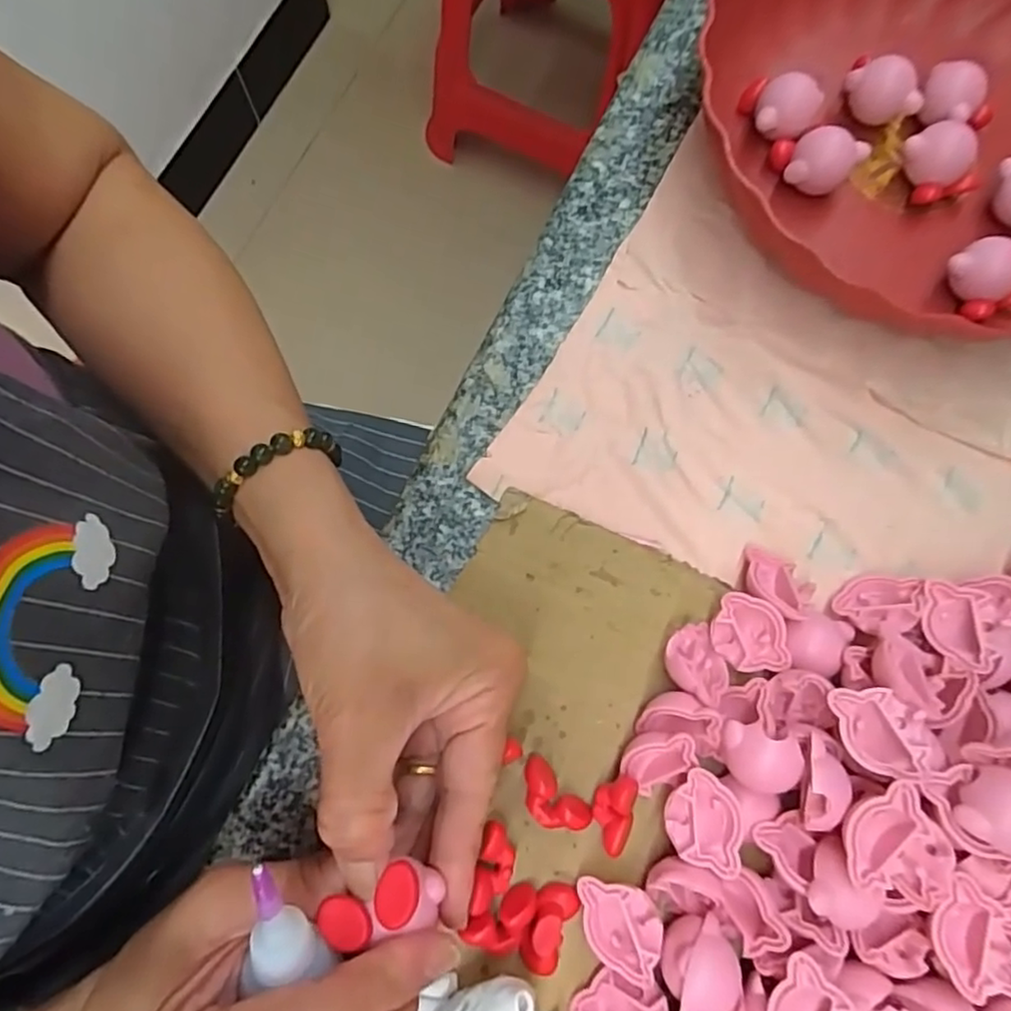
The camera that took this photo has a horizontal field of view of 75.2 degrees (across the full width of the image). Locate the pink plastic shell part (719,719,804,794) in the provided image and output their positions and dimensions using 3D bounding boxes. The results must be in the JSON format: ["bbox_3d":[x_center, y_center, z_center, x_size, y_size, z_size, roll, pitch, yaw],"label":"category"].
[{"bbox_3d":[0.093,0.093,0.243,0.030,0.017,0.021,29,77,5],"label":"pink plastic shell part"}]

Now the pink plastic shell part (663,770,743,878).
[{"bbox_3d":[0.073,0.117,0.243,0.027,0.007,0.034,6,76,0],"label":"pink plastic shell part"}]

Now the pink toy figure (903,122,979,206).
[{"bbox_3d":[0.211,-0.164,0.321,0.030,0.025,0.029,0,76,-2],"label":"pink toy figure"}]

